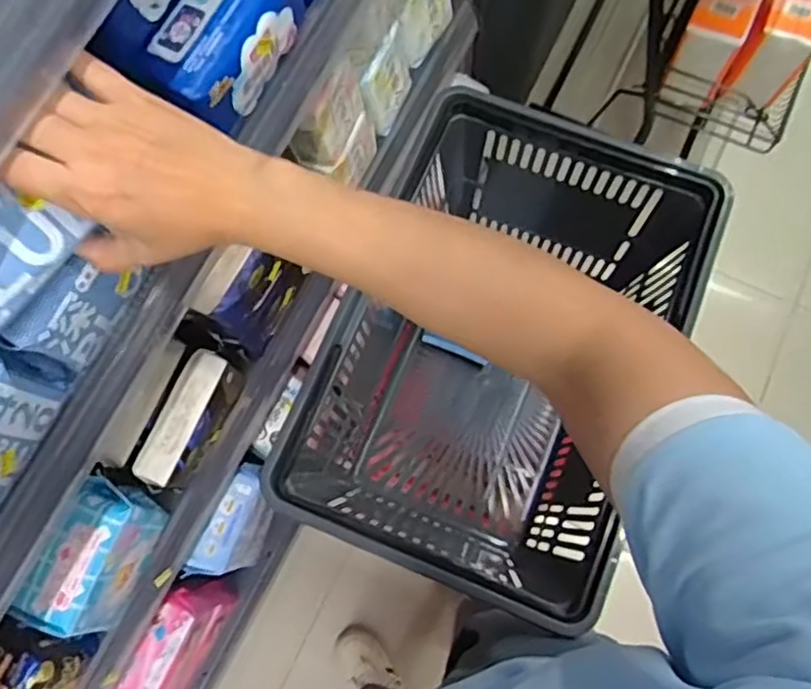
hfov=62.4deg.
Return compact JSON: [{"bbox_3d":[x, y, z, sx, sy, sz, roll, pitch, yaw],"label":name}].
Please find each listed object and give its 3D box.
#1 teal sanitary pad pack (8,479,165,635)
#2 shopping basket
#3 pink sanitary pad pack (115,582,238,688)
[{"bbox_3d":[-0.323,0.220,0.700,0.068,0.094,0.144,21,76,6],"label":"teal sanitary pad pack"},{"bbox_3d":[0.091,0.021,0.751,0.301,0.303,0.462,23,76,6],"label":"shopping basket"},{"bbox_3d":[-0.331,0.442,0.949,0.060,0.164,0.204,28,77,8],"label":"pink sanitary pad pack"}]

